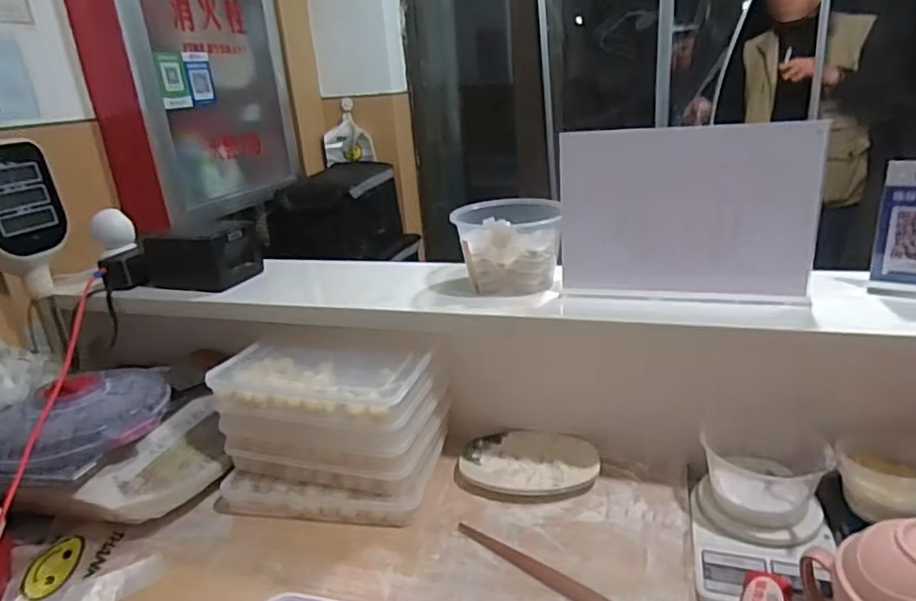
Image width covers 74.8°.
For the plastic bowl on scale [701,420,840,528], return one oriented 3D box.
[{"bbox_3d":[0.384,0.221,0.759,0.145,0.094,0.120,6,23,25],"label":"plastic bowl on scale"}]

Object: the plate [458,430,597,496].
[{"bbox_3d":[0.104,0.237,0.890,0.196,0.021,0.133,-4,20,2],"label":"plate"}]

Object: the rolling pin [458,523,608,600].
[{"bbox_3d":[0.134,0.326,0.671,0.348,0.016,0.024,14,27,40],"label":"rolling pin"}]

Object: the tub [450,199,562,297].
[{"bbox_3d":[0.075,-0.083,0.884,0.151,0.113,0.122,0,21,12],"label":"tub"}]

